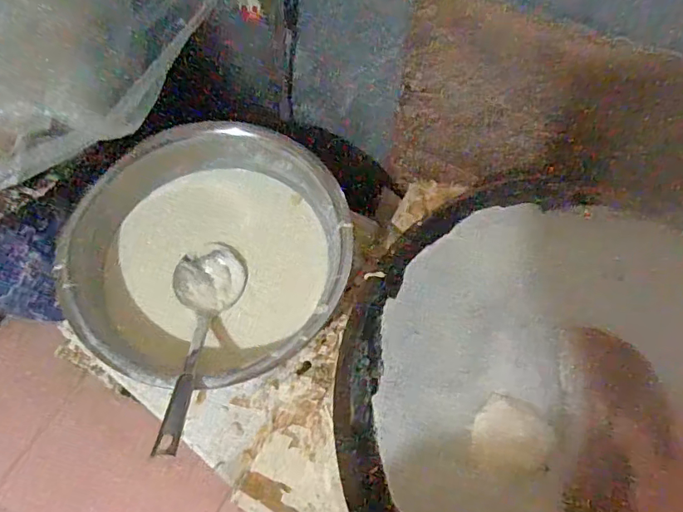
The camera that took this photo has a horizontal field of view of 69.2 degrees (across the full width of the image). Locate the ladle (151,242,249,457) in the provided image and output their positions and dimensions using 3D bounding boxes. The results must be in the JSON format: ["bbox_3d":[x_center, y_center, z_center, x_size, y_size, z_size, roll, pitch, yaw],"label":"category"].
[{"bbox_3d":[-0.198,0.106,0.662,0.099,0.066,0.345,2,37,-1],"label":"ladle"}]

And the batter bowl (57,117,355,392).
[{"bbox_3d":[-0.185,-0.002,0.755,0.365,0.187,0.344,1,65,-2],"label":"batter bowl"}]

